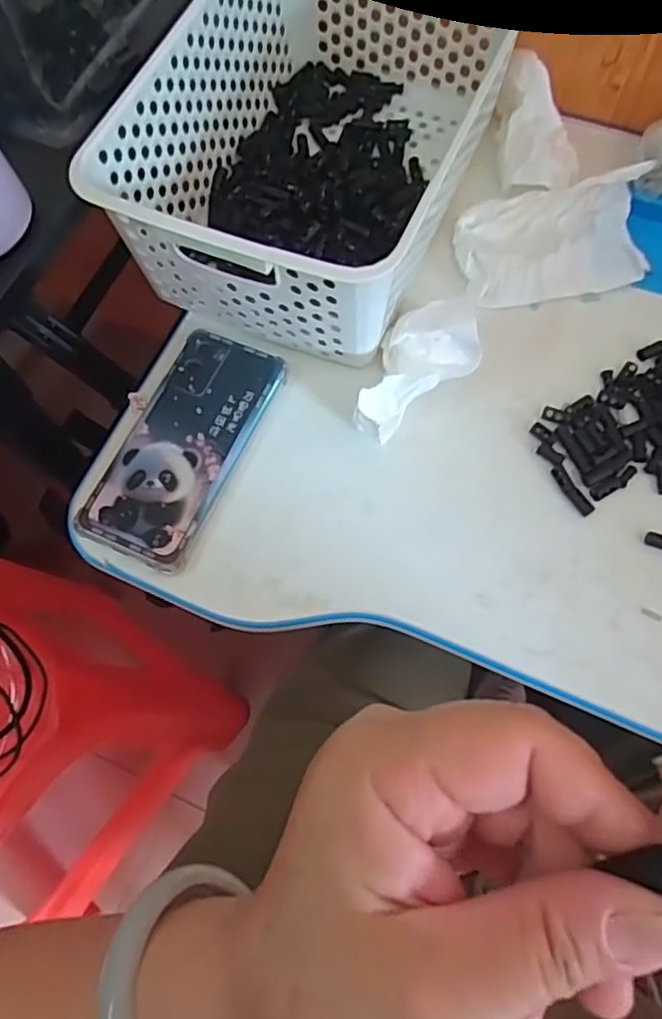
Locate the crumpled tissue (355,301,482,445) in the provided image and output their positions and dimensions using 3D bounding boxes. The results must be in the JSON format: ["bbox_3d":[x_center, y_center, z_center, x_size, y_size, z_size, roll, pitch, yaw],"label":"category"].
[{"bbox_3d":[0.052,-0.095,0.422,0.104,0.034,0.057,-36,72,-11],"label":"crumpled tissue"}]

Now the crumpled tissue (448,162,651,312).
[{"bbox_3d":[0.160,-0.195,0.462,0.132,0.024,0.086,-8,69,0],"label":"crumpled tissue"}]

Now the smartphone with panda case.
[{"bbox_3d":[-0.098,-0.045,0.424,0.081,0.007,0.162,22,72,11],"label":"smartphone with panda case"}]

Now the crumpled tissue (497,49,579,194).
[{"bbox_3d":[0.159,-0.287,0.484,0.059,0.034,0.105,2,69,4],"label":"crumpled tissue"}]

